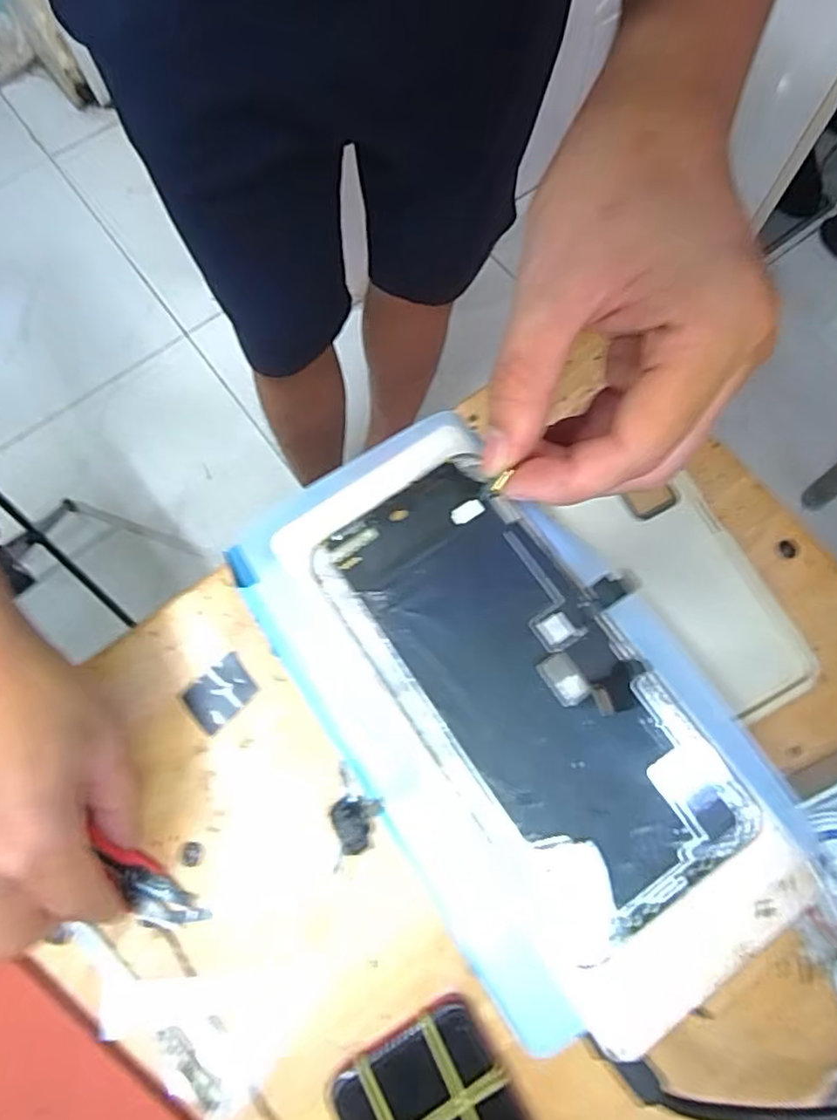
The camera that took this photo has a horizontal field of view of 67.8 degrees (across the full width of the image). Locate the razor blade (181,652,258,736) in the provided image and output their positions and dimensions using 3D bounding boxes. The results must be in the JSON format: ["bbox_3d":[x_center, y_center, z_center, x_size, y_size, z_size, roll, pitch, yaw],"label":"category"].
[{"bbox_3d":[-0.108,0.072,0.340,0.027,0.004,0.037,39,75,13],"label":"razor blade"}]

